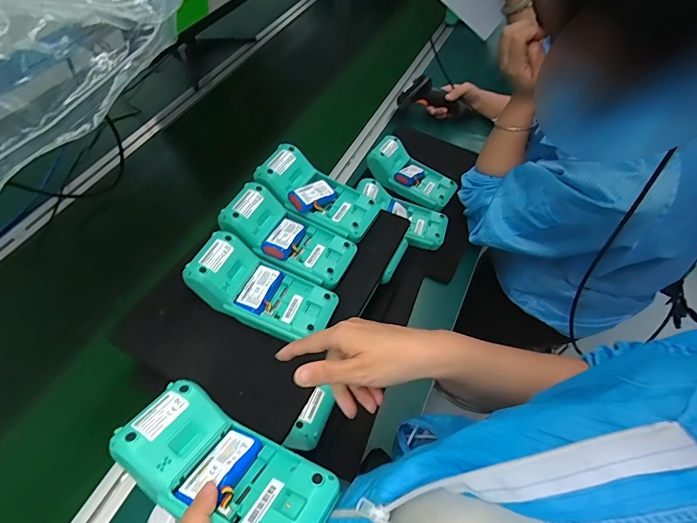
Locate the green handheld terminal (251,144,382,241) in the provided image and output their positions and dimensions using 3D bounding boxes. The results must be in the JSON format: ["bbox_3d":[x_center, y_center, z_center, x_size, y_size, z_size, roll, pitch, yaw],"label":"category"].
[{"bbox_3d":[-0.043,-0.097,0.578,0.171,0.037,0.079,33,56,1],"label":"green handheld terminal"}]

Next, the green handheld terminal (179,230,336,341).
[{"bbox_3d":[-0.105,0.036,0.497,0.170,0.045,0.082,26,54,-5],"label":"green handheld terminal"}]

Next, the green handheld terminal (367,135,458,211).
[{"bbox_3d":[0.123,-0.170,0.797,0.176,0.054,0.083,35,57,3],"label":"green handheld terminal"}]

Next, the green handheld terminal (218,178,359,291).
[{"bbox_3d":[-0.079,-0.033,0.541,0.171,0.041,0.081,30,55,-2],"label":"green handheld terminal"}]

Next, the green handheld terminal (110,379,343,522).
[{"bbox_3d":[-0.096,0.162,0.314,0.170,0.041,0.076,22,54,21],"label":"green handheld terminal"}]

